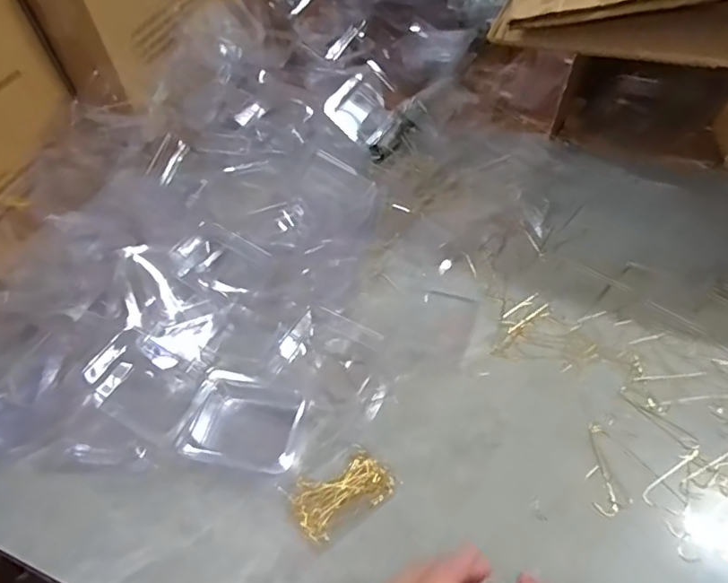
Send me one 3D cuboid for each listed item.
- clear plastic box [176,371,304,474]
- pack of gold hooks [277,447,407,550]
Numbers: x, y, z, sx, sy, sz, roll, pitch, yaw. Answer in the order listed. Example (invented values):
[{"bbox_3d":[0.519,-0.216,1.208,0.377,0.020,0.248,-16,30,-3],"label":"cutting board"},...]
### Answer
[{"bbox_3d":[-0.092,0.098,0.435,0.088,0.015,0.073,6,50,9],"label":"clear plastic box"},{"bbox_3d":[-0.016,0.141,0.392,0.074,0.007,0.048,-30,53,-20],"label":"pack of gold hooks"}]

